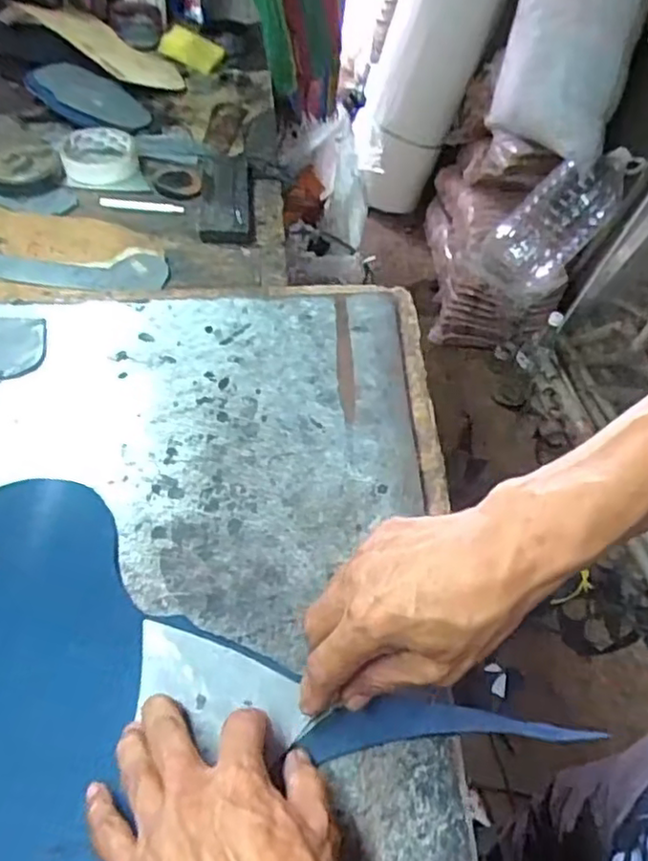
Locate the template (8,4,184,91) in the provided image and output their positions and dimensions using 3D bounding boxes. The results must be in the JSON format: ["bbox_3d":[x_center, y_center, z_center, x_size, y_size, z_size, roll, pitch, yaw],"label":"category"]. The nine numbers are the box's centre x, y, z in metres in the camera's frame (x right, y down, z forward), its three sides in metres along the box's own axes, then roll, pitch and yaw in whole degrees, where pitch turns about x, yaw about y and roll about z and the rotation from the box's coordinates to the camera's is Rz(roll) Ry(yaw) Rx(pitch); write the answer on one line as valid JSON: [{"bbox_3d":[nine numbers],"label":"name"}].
[{"bbox_3d":[-0.307,-0.535,0.915,0.229,0.015,0.100,26,48,-10],"label":"template"}]

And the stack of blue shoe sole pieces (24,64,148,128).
[{"bbox_3d":[-0.308,-0.438,0.869,0.157,0.015,0.087,36,61,7],"label":"stack of blue shoe sole pieces"}]

